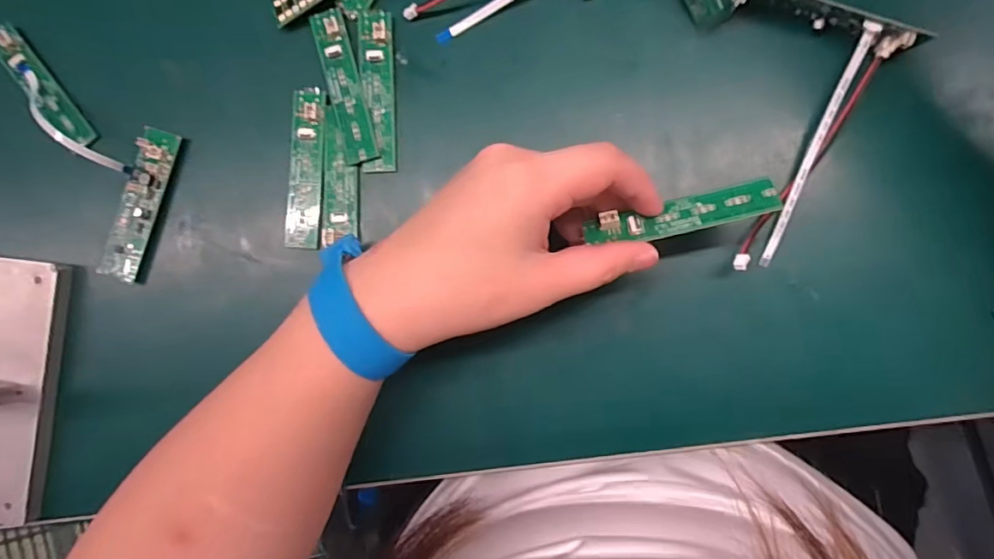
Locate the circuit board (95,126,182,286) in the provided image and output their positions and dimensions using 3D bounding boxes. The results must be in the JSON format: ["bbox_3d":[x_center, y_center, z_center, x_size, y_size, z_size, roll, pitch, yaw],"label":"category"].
[{"bbox_3d":[-0.190,-0.040,0.277,0.019,0.011,0.081,18,90,6],"label":"circuit board"}]

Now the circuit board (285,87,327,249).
[{"bbox_3d":[-0.100,-0.058,0.274,0.018,0.004,0.082,4,91,0],"label":"circuit board"}]

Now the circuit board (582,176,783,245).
[{"bbox_3d":[0.080,-0.028,0.231,0.082,0.008,0.016,-11,87,8],"label":"circuit board"}]

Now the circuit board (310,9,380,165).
[{"bbox_3d":[-0.080,-0.101,0.273,0.018,0.004,0.080,-15,87,5],"label":"circuit board"}]

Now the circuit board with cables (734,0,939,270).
[{"bbox_3d":[0.132,-0.078,0.252,0.076,0.021,0.129,32,92,6],"label":"circuit board with cables"}]

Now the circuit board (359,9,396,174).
[{"bbox_3d":[-0.062,-0.098,0.272,0.018,0.004,0.083,-2,88,6],"label":"circuit board"}]

